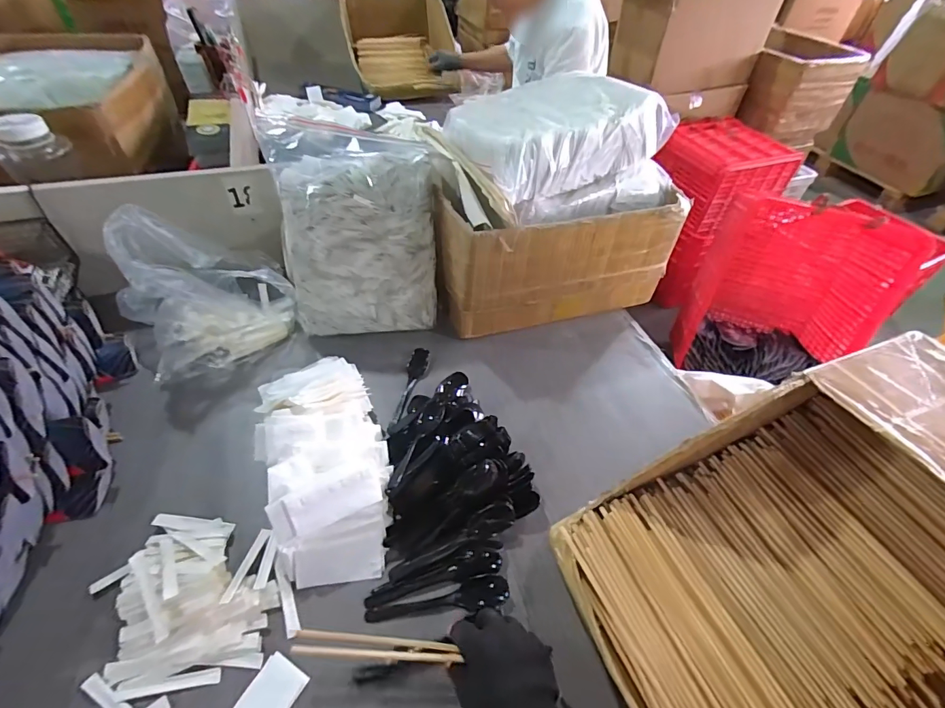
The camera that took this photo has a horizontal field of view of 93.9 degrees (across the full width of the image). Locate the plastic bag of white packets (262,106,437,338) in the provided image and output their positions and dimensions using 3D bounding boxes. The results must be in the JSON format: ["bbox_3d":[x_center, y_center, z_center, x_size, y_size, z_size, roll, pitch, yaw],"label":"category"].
[{"bbox_3d":[-0.181,-0.190,0.700,0.238,0.330,0.065,-6,22,-9],"label":"plastic bag of white packets"}]

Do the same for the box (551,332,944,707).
[{"bbox_3d":[0.366,0.196,0.430,0.478,0.190,0.306,-15,50,-18],"label":"box"}]

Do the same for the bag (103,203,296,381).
[{"bbox_3d":[-0.409,-0.096,0.679,0.218,0.226,0.150,-23,53,-24],"label":"bag"}]

